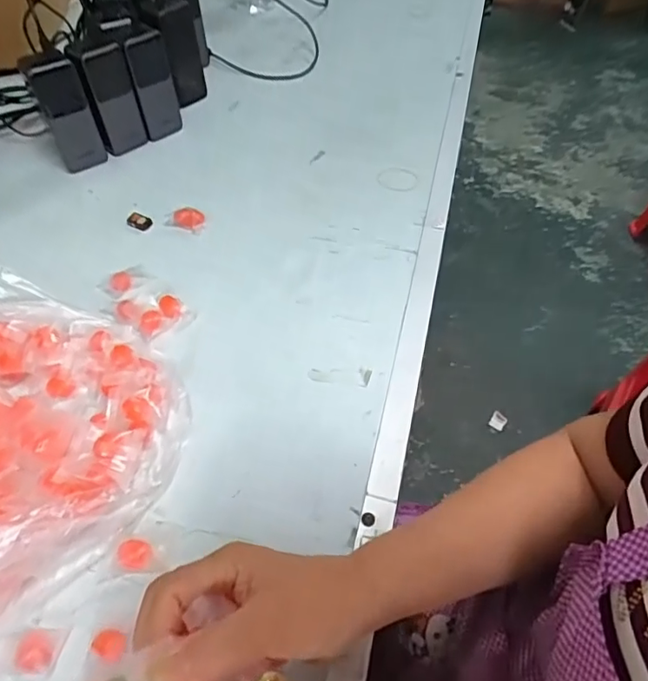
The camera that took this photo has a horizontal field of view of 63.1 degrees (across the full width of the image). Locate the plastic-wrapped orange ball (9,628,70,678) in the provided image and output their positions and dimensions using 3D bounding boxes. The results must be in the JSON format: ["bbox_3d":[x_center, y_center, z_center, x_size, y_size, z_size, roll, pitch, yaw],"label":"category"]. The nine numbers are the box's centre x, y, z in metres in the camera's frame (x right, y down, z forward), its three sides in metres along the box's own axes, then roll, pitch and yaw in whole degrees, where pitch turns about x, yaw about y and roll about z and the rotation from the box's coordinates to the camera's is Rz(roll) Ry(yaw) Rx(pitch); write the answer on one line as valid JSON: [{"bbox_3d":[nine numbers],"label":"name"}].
[{"bbox_3d":[-0.183,0.195,0.332,0.032,0.021,0.026,-2,50,0],"label":"plastic-wrapped orange ball"}]

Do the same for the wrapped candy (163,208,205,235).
[{"bbox_3d":[-0.157,-0.137,0.598,0.049,0.025,0.018,18,53,16],"label":"wrapped candy"}]

